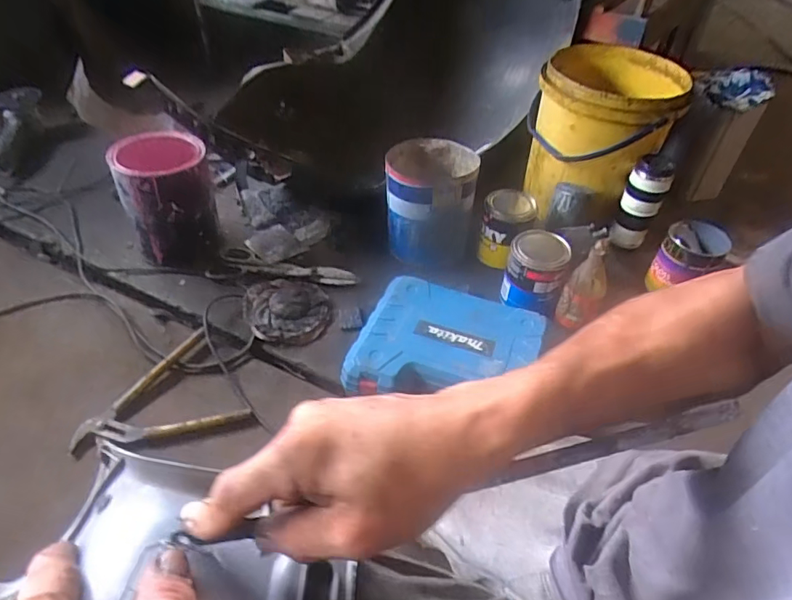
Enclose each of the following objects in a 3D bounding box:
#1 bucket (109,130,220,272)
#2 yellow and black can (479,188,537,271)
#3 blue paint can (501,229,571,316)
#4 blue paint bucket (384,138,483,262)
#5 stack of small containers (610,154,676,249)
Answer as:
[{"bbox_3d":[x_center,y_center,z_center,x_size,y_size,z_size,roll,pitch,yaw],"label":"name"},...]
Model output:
[{"bbox_3d":[-0.422,-0.185,0.953,0.165,0.200,0.157,2,45,-2],"label":"bucket"},{"bbox_3d":[0.216,-0.143,1.004,0.096,0.115,0.105,15,46,11],"label":"yellow and black can"},{"bbox_3d":[0.248,-0.053,0.907,0.097,0.102,0.110,16,46,13],"label":"blue paint can"},{"bbox_3d":[0.065,-0.191,0.996,0.164,0.182,0.163,2,45,-2],"label":"blue paint bucket"},{"bbox_3d":[0.479,-0.185,1.004,0.074,0.184,0.067,24,49,20],"label":"stack of small containers"}]

